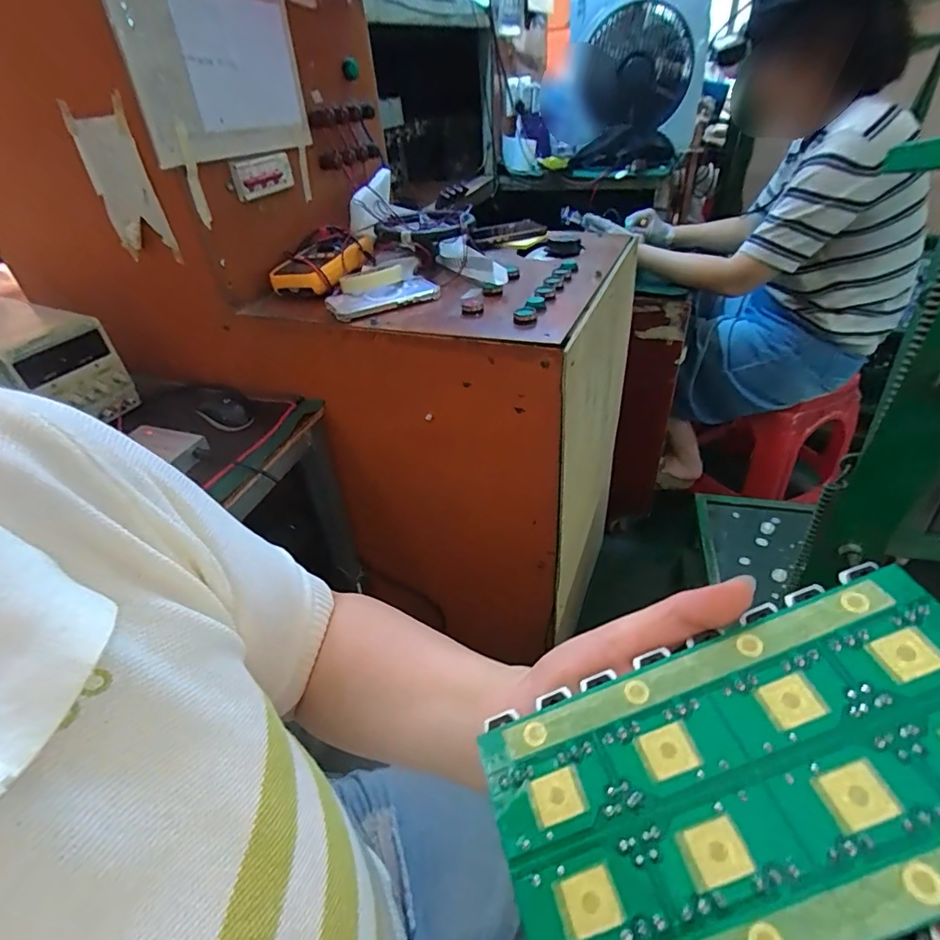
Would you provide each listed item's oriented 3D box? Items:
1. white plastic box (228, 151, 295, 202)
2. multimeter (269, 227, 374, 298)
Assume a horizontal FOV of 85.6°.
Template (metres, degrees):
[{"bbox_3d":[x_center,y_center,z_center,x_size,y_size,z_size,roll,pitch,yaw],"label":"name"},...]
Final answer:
[{"bbox_3d":[-0.298,-0.431,0.742,0.012,0.047,0.109,13,42,23],"label":"white plastic box"},{"bbox_3d":[-0.227,-0.335,0.805,0.109,0.051,0.180,7,39,15],"label":"multimeter"}]

